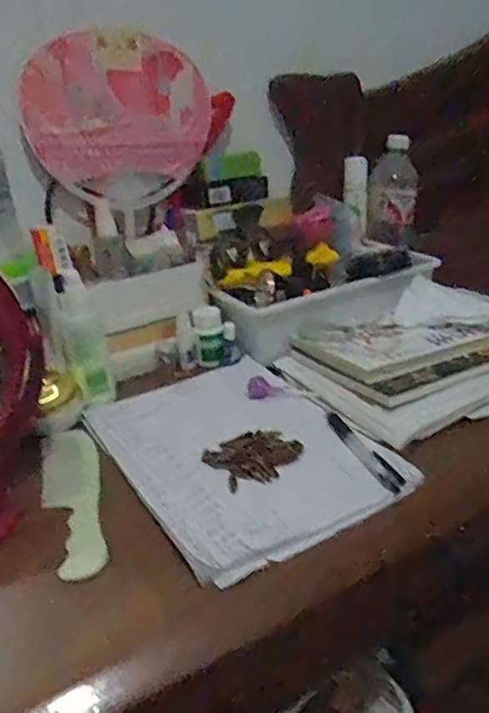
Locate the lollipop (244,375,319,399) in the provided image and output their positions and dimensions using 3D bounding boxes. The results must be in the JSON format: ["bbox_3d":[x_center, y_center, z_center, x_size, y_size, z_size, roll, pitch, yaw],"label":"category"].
[{"bbox_3d":[0.039,0.037,0.671,0.072,0.017,0.026,7,25,-7],"label":"lollipop"}]

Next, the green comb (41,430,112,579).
[{"bbox_3d":[-0.153,0.119,0.553,0.049,0.010,0.220,-12,26,-13],"label":"green comb"}]

